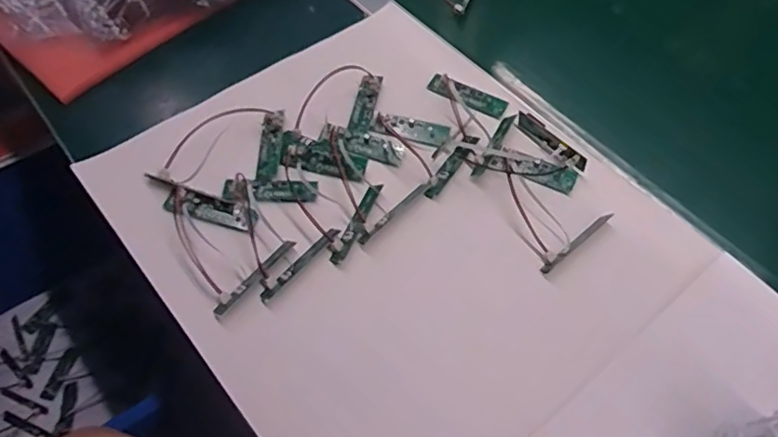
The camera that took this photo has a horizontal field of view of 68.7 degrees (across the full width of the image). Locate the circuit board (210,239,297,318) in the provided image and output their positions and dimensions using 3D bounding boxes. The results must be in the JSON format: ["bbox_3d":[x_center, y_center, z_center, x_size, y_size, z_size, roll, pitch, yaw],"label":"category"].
[{"bbox_3d":[-0.109,0.047,0.460,0.011,0.007,0.086,35,62,19],"label":"circuit board"}]

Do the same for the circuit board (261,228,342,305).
[{"bbox_3d":[-0.073,0.037,0.469,0.011,0.006,0.085,35,62,19],"label":"circuit board"}]

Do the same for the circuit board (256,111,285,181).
[{"bbox_3d":[-0.109,-0.068,0.529,0.020,0.007,0.080,2,57,-1],"label":"circuit board"}]

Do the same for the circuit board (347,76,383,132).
[{"bbox_3d":[-0.023,-0.113,0.558,0.020,0.009,0.071,11,57,5],"label":"circuit board"}]

